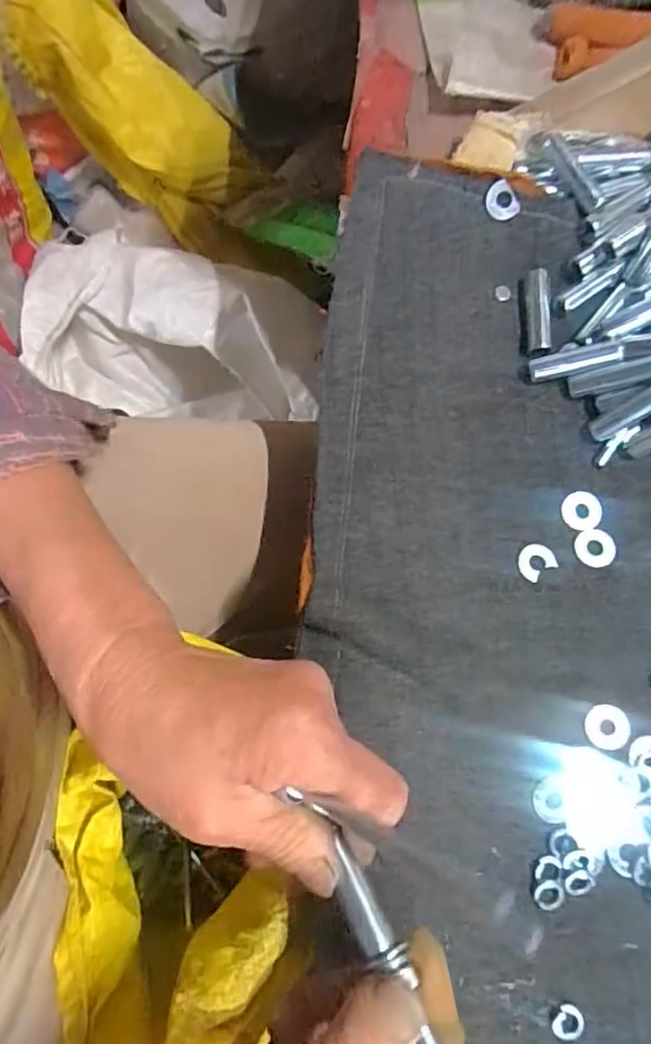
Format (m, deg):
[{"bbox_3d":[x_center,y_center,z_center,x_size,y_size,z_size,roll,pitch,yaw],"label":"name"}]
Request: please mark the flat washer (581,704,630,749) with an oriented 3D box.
[{"bbox_3d":[0.128,0.093,0.274,0.020,0.004,0.019,0,79,1],"label":"flat washer"}]

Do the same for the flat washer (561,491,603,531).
[{"bbox_3d":[0.126,-0.006,0.295,0.019,0.004,0.019,0,79,1],"label":"flat washer"}]

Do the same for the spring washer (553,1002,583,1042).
[{"bbox_3d":[0.102,0.209,0.252,0.012,0.004,0.013,0,79,1],"label":"spring washer"}]

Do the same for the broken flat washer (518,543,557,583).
[{"bbox_3d":[0.101,0.018,0.288,0.019,0.004,0.015,-35,80,-6],"label":"broken flat washer"}]

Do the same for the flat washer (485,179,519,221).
[{"bbox_3d":[0.092,-0.168,0.316,0.018,0.004,0.019,-3,112,-9],"label":"flat washer"}]

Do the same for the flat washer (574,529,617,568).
[{"bbox_3d":[0.130,0.013,0.291,0.019,0.004,0.018,0,79,1],"label":"flat washer"}]

